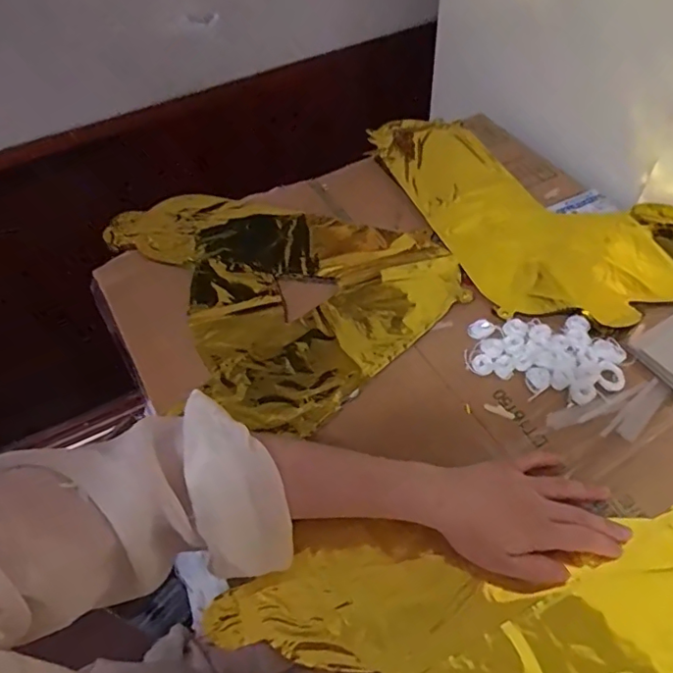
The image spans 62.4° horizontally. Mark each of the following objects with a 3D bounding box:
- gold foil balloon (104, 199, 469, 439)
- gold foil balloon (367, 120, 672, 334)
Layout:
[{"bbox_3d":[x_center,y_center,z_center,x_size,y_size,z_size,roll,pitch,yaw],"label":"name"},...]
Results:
[{"bbox_3d":[-0.068,-0.078,0.615,0.275,0.014,0.355,-39,60,-21],"label":"gold foil balloon"},{"bbox_3d":[0.216,-0.169,0.659,0.237,0.020,0.416,-23,55,-12],"label":"gold foil balloon"}]

